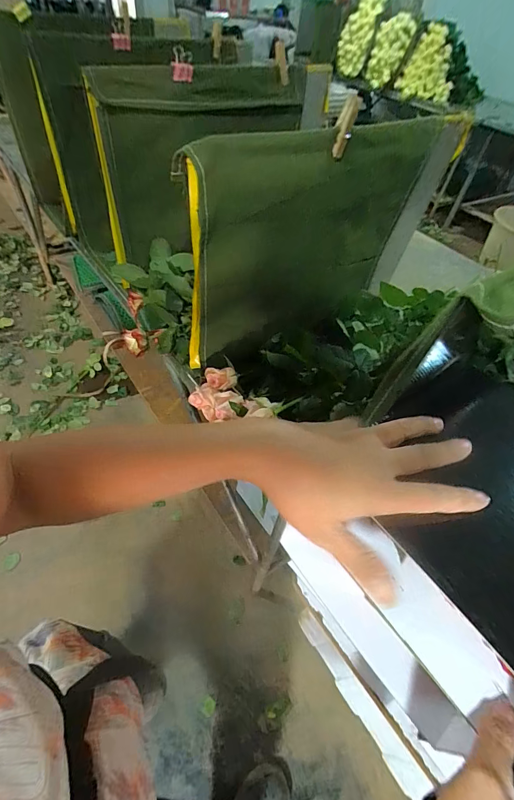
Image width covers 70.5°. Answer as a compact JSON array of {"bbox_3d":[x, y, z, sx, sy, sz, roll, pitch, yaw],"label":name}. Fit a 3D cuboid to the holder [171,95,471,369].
[{"bbox_3d":[0.118,-0.250,0.587,0.490,0.323,0.054,-23,57,-25],"label":"holder"}]

